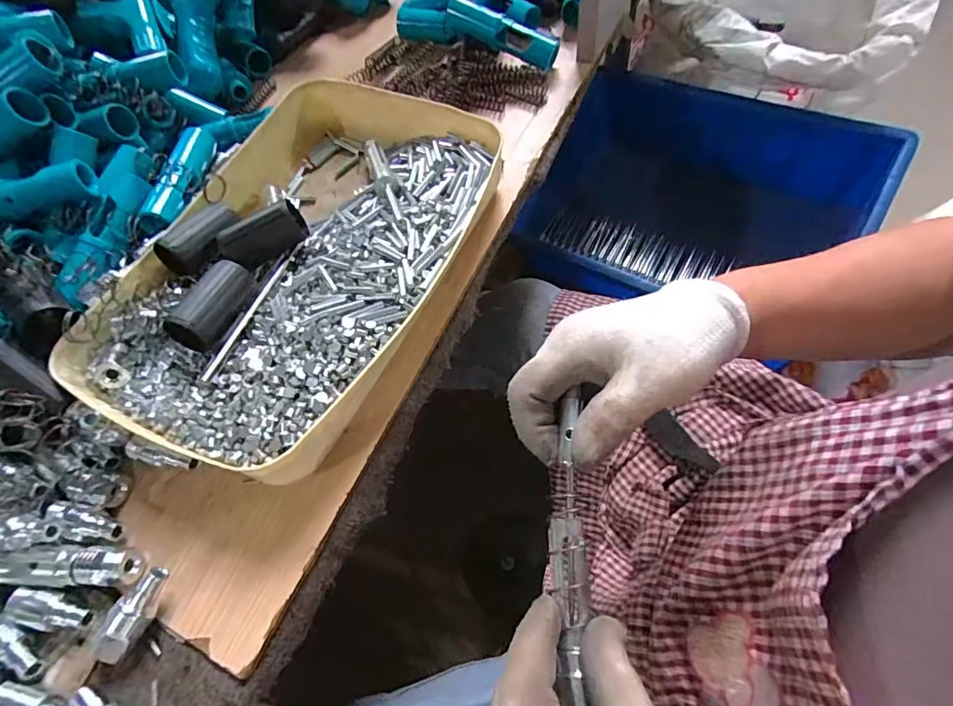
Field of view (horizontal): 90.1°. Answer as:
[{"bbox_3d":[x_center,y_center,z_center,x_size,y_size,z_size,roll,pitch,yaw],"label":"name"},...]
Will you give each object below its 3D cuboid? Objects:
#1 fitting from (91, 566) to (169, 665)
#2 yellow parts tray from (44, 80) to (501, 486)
[{"bbox_3d":[-0.200,0.152,0.279,0.020,0.021,0.053,23,67,20],"label":"fitting"},{"bbox_3d":[-0.136,-0.081,0.375,0.238,0.047,0.337,20,66,18],"label":"yellow parts tray"}]

